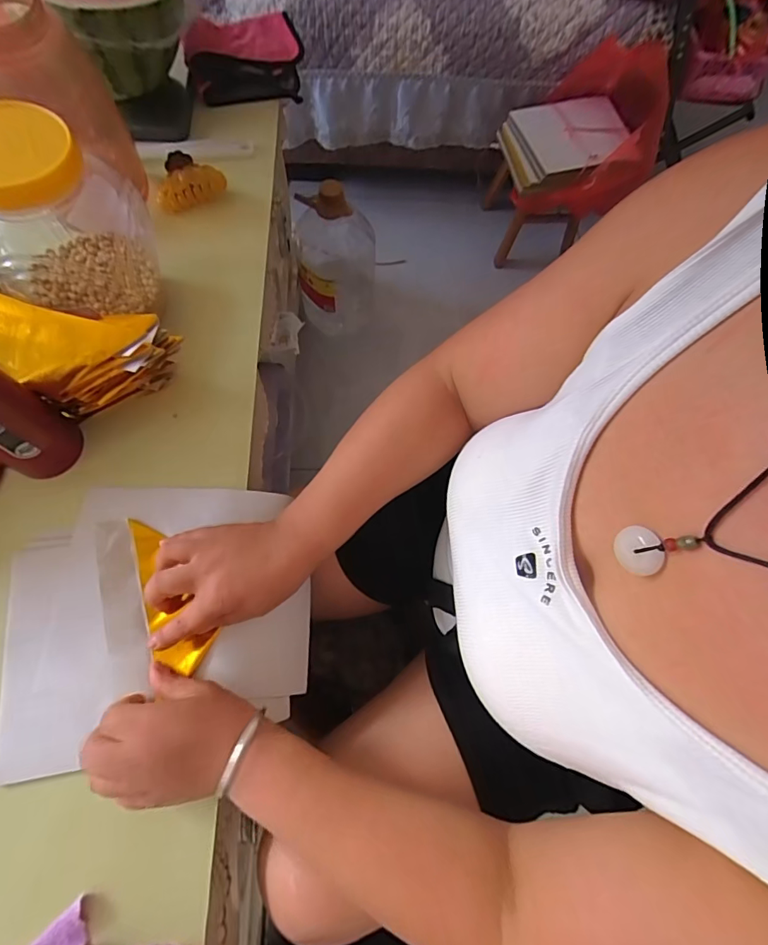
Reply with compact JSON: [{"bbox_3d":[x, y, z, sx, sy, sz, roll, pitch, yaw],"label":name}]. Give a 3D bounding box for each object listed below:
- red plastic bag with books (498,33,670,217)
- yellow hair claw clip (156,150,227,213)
[{"bbox_3d":[0.403,-0.710,0.968,0.271,0.195,0.284,1,70,-3],"label":"red plastic bag with books"},{"bbox_3d":[-0.242,-0.362,0.574,0.085,0.033,0.047,-21,73,-11],"label":"yellow hair claw clip"}]

